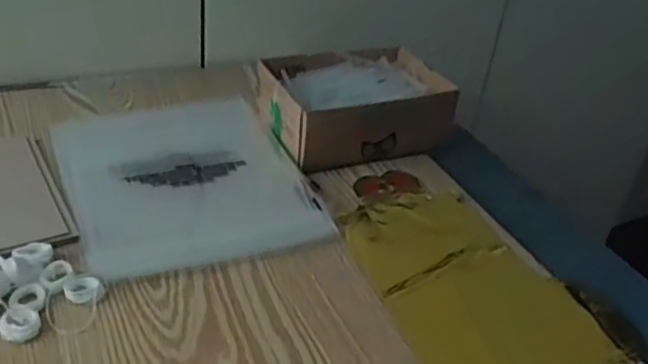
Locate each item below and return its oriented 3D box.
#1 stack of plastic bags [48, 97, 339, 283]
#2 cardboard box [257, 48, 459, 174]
[{"bbox_3d":[-0.136,-0.012,0.649,0.207,0.013,0.257,-10,38,-23],"label":"stack of plastic bags"},{"bbox_3d":[0.035,-0.089,0.751,0.198,0.062,0.144,-11,39,-25],"label":"cardboard box"}]

